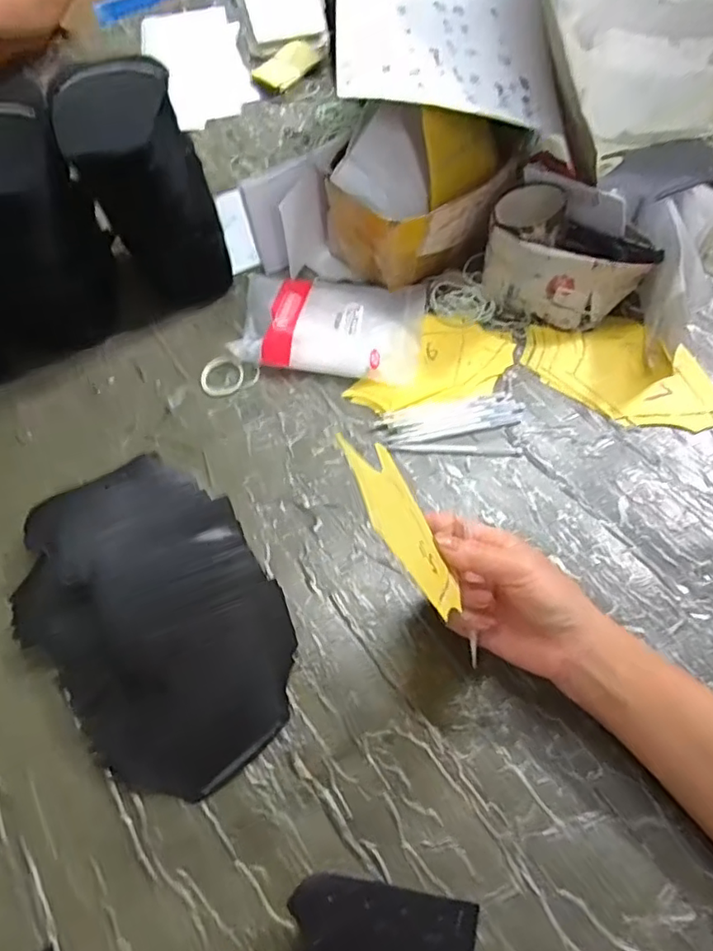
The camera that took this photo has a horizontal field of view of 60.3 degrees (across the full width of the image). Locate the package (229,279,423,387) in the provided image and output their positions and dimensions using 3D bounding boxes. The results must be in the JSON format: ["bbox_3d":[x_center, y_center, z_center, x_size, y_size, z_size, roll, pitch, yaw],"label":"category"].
[{"bbox_3d":[-0.024,-0.153,0.581,0.174,0.029,0.124,8,61,6],"label":"package"}]

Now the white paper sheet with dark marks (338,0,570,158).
[{"bbox_3d":[0.081,-0.435,0.578,0.194,0.053,0.303,-1,60,1],"label":"white paper sheet with dark marks"}]

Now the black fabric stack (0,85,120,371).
[{"bbox_3d":[-0.294,-0.214,0.547,0.119,0.177,0.134,-25,63,-12],"label":"black fabric stack"}]

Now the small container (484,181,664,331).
[{"bbox_3d":[0.191,-0.199,0.569,0.141,0.083,0.083,32,66,18],"label":"small container"}]

